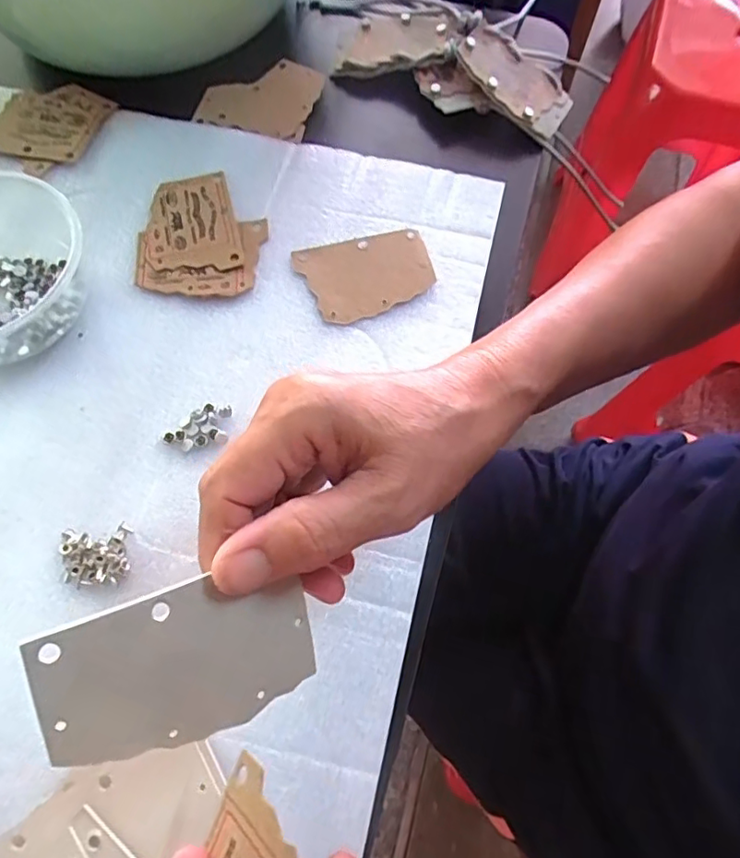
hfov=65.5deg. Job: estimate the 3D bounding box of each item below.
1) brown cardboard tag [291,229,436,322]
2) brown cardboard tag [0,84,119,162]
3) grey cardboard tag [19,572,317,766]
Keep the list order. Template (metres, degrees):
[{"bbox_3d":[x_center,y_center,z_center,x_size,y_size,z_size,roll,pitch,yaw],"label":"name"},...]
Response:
[{"bbox_3d":[-0.003,-0.091,0.339,0.076,0.005,0.055,-13,67,-6],"label":"brown cardboard tag"},{"bbox_3d":[-0.220,-0.210,0.392,0.073,0.005,0.071,14,67,6],"label":"brown cardboard tag"},{"bbox_3d":[-0.058,0.075,0.184,0.083,0.004,0.054,-13,106,-31],"label":"grey cardboard tag"}]

